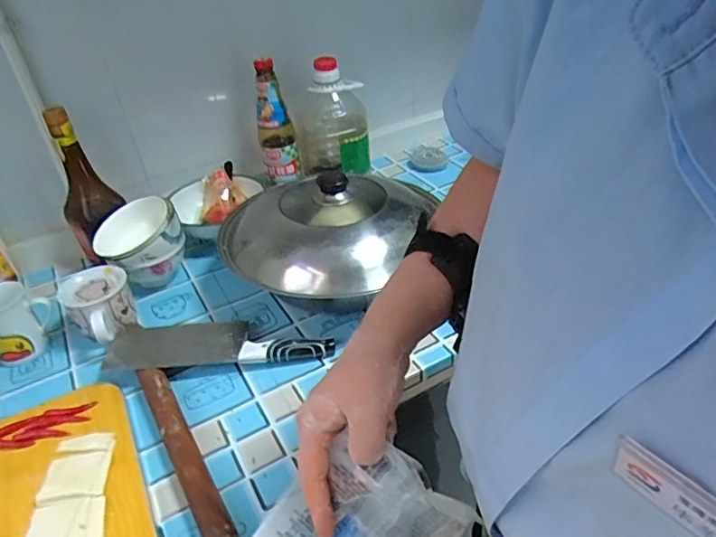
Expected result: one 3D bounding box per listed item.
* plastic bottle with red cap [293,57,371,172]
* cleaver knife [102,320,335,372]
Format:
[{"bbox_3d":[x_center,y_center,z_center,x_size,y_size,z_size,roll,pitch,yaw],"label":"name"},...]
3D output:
[{"bbox_3d":[-0.048,-0.277,1.013,0.107,0.207,0.106,-33,43,-31],"label":"plastic bottle with red cap"},{"bbox_3d":[-0.190,0.100,0.744,0.299,0.041,0.092,-8,34,-4],"label":"cleaver knife"}]

